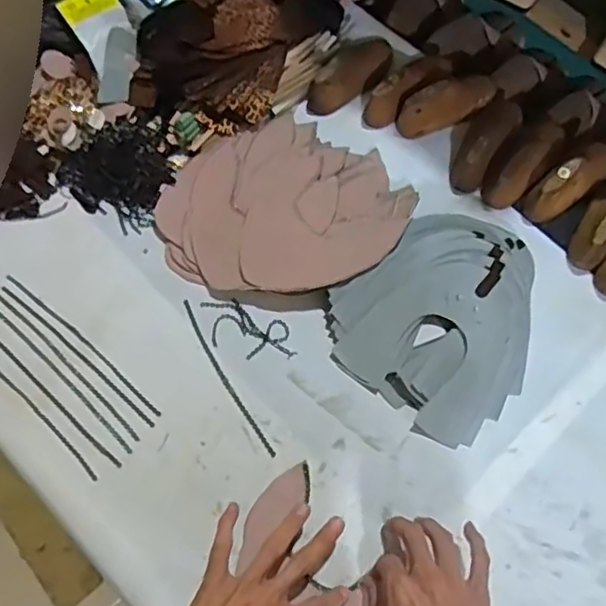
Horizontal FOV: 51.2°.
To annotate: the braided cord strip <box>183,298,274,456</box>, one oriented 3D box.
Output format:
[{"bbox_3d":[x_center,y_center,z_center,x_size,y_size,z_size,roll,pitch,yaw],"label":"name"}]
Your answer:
[{"bbox_3d":[-0.081,0.076,0.658,0.011,0.004,0.192,-29,70,-11],"label":"braided cord strip"}]

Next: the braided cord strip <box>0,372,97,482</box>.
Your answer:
[{"bbox_3d":[-0.286,0.096,0.643,0.228,0.010,0.008,41,74,15],"label":"braided cord strip"}]

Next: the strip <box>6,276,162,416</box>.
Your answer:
[{"bbox_3d":[-0.234,0.042,0.674,0.234,0.007,0.010,38,73,15],"label":"strip"}]

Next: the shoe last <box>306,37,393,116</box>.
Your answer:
[{"bbox_3d":[0.061,-0.292,0.788,0.138,0.044,0.052,-43,74,-15],"label":"shoe last"}]

